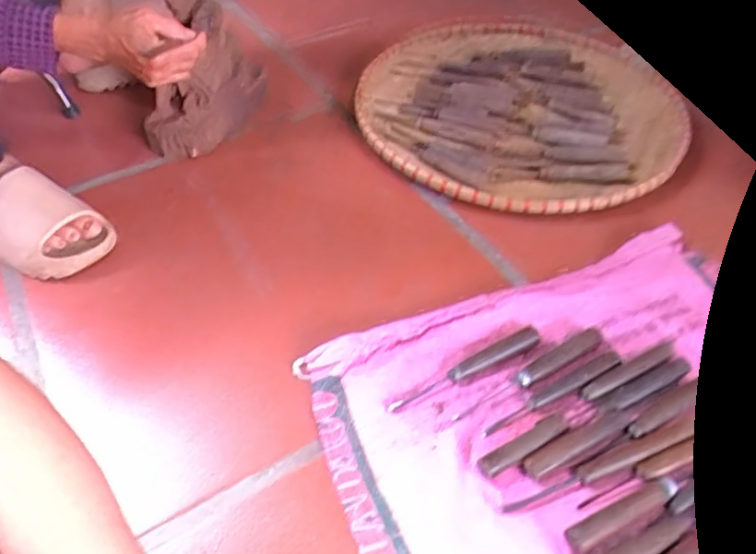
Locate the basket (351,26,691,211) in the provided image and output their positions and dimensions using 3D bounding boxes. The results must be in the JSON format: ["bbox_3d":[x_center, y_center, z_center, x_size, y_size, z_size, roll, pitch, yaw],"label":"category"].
[{"bbox_3d":[0.213,-0.261,0.878,0.475,0.060,0.455,-1,48,1],"label":"basket"}]

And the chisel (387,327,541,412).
[{"bbox_3d":[0.089,0.091,0.575,0.173,0.014,0.019,-20,50,-16],"label":"chisel"}]

